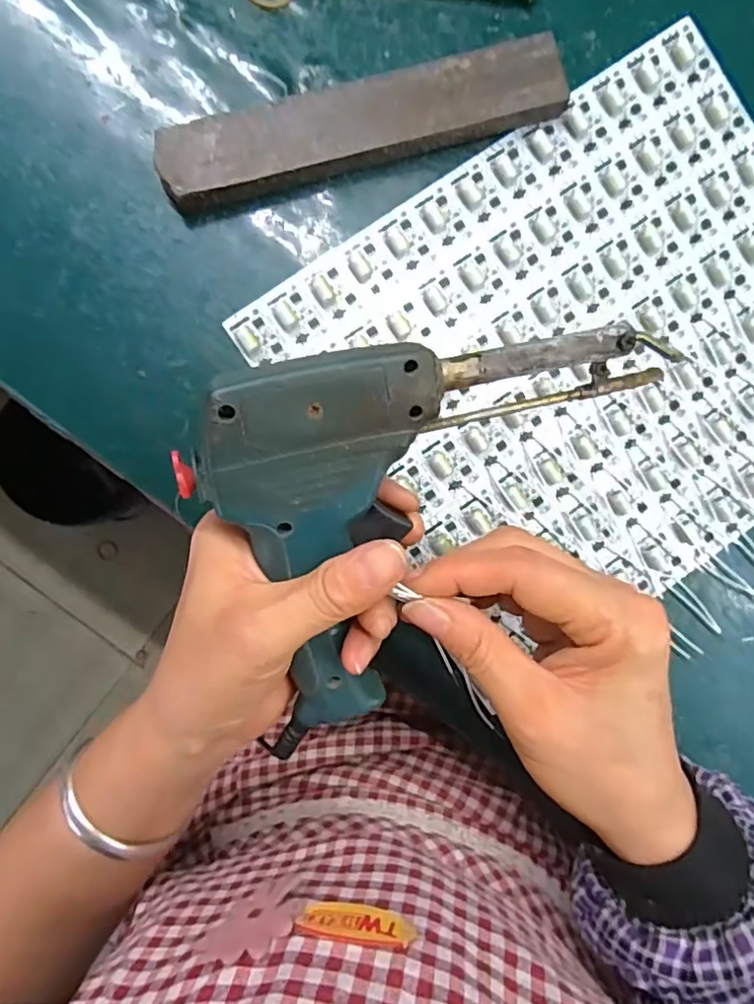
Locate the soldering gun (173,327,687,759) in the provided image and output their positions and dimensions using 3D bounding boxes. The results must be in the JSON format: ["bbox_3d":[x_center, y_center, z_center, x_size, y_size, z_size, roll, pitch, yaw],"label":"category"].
[{"bbox_3d":[0.004,-0.021,0.227,0.191,0.033,0.128,-46,120,4],"label":"soldering gun"}]

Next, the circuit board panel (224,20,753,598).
[{"bbox_3d":[0.117,-0.074,0.310,0.276,0.005,0.243,-35,94,-4],"label":"circuit board panel"}]

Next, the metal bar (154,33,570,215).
[{"bbox_3d":[-0.007,-0.184,0.289,0.195,0.017,0.039,-16,93,-5],"label":"metal bar"}]

